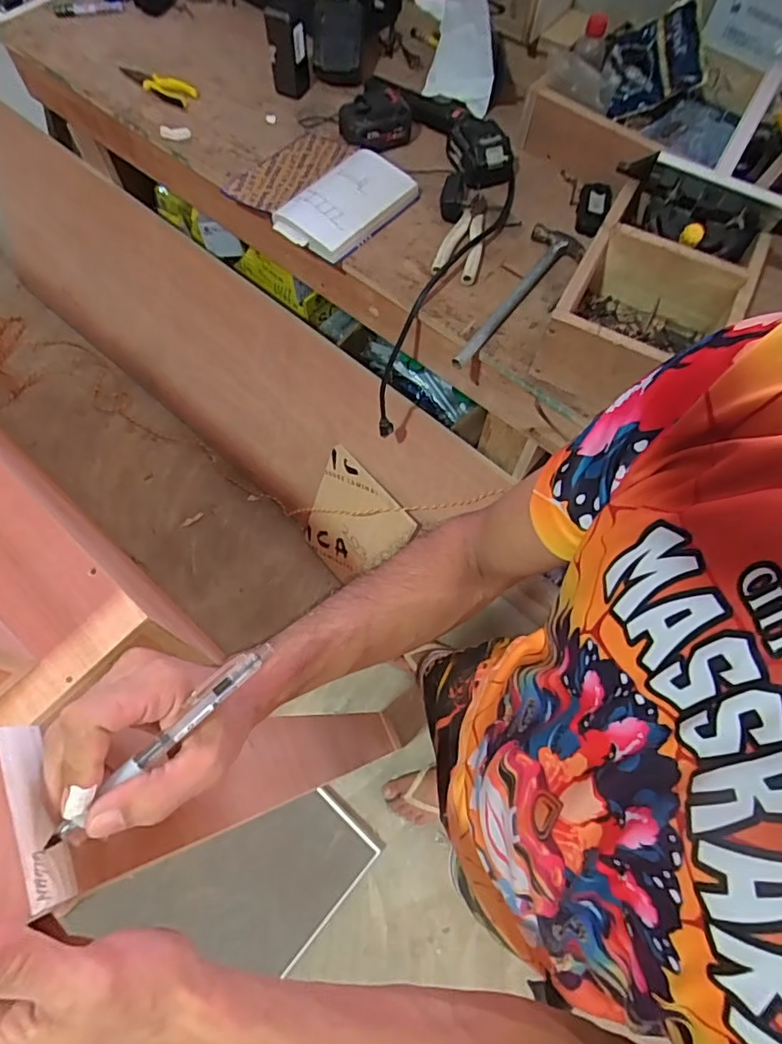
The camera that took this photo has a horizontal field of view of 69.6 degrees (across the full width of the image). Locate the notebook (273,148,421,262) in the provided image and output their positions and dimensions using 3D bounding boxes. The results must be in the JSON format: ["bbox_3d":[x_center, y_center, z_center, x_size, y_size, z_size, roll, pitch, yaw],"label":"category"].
[{"bbox_3d":[-0.065,-0.535,0.938,0.143,0.033,0.246,37,72,15],"label":"notebook"}]

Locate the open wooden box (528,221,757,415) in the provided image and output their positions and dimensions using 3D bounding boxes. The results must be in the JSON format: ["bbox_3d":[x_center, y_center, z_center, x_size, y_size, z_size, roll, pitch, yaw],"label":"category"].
[{"bbox_3d":[0.334,-0.264,0.761,0.203,0.112,0.203,28,68,11],"label":"open wooden box"}]

